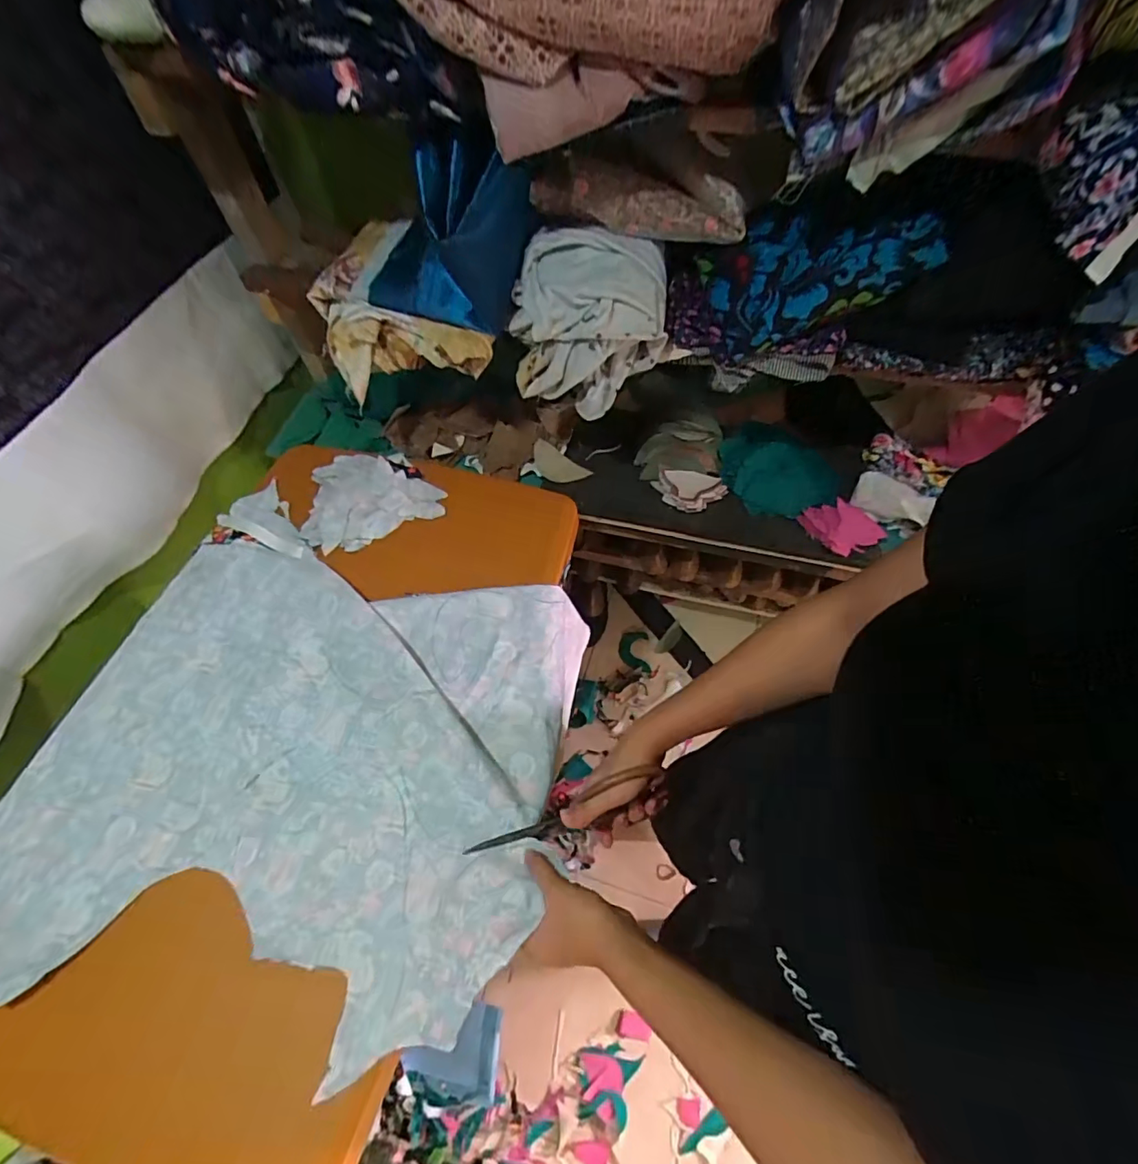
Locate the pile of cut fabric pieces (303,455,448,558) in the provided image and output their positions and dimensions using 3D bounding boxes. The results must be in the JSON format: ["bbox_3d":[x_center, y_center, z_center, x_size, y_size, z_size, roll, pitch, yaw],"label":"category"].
[{"bbox_3d":[-0.291,-0.130,0.754,0.186,0.023,0.170,-23,61,-13],"label":"pile of cut fabric pieces"}]

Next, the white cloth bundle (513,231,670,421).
[{"bbox_3d":[0.023,-0.324,0.664,0.184,0.155,0.128,8,59,5],"label":"white cloth bundle"}]

